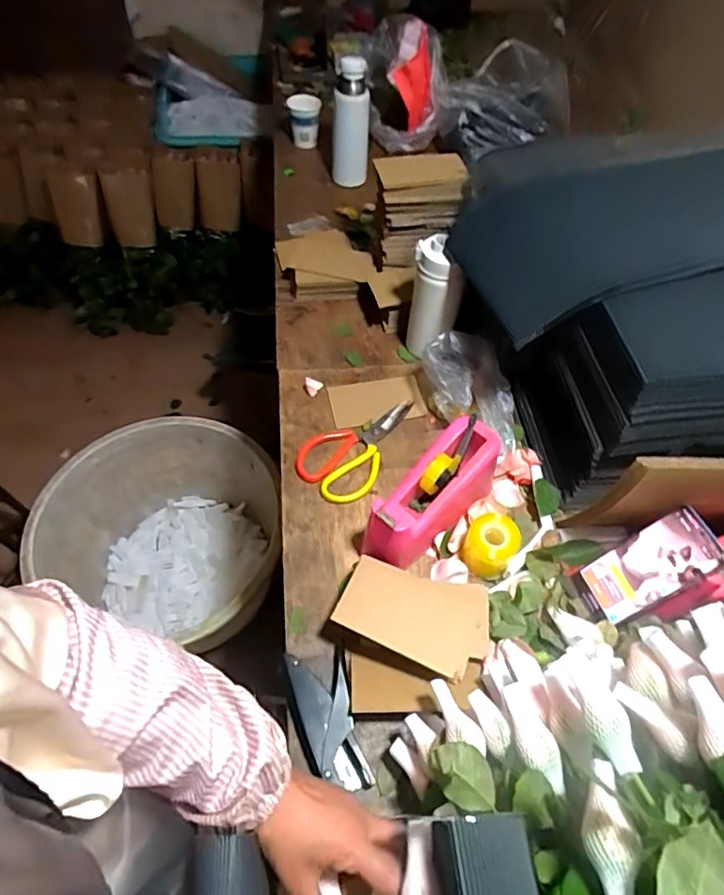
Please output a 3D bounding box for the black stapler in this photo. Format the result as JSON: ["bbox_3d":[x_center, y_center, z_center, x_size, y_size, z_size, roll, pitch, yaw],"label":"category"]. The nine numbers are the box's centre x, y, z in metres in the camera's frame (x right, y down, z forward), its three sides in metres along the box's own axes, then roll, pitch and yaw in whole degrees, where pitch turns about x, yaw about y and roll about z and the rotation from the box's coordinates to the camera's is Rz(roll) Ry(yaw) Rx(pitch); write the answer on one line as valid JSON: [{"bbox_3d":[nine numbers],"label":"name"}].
[{"bbox_3d":[-0.037,0.276,0.547,0.062,0.021,0.134,-12,57,-11],"label":"black stapler"}]

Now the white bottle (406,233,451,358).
[{"bbox_3d":[0.102,-0.211,0.792,0.053,0.181,0.068,-6,56,-7],"label":"white bottle"}]

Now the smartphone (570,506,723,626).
[{"bbox_3d":[0.317,0.137,0.600,0.009,0.157,0.074,19,37,-39],"label":"smartphone"}]

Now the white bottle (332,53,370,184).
[{"bbox_3d":[-0.022,-0.634,1.061,0.072,0.217,0.066,3,55,0],"label":"white bottle"}]

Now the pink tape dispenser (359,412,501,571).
[{"bbox_3d":[0.082,0.061,0.656,0.200,0.099,0.074,-38,65,-25],"label":"pink tape dispenser"}]

